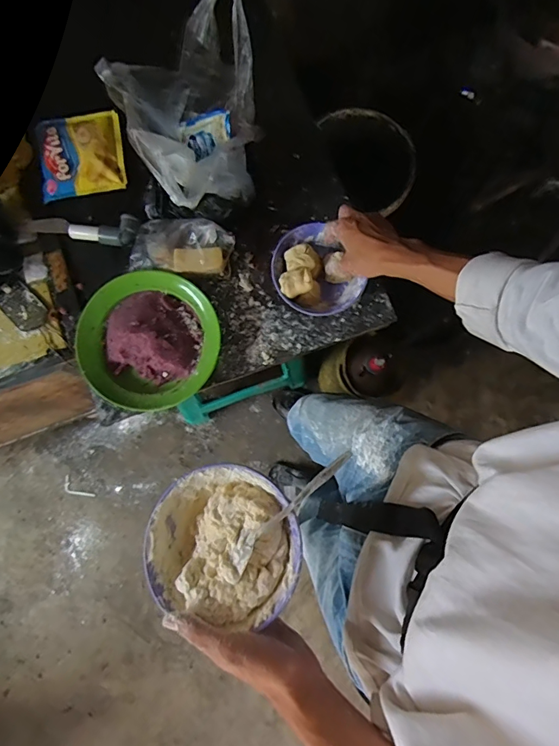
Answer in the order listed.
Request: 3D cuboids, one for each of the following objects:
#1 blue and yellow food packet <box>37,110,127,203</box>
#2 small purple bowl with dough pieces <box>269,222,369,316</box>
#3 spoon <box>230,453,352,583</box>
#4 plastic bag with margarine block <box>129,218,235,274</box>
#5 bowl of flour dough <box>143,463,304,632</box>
[{"bbox_3d":[-0.328,-0.359,0.721,0.136,0.026,0.126,-9,80,-3],"label":"blue and yellow food packet"},{"bbox_3d":[0.055,-0.157,0.686,0.128,0.068,0.142,-27,82,-6],"label":"small purple bowl with dough pieces"},{"bbox_3d":[0.003,0.122,0.388,0.024,0.033,0.150,42,82,6],"label":"spoon"},{"bbox_3d":[-0.154,-0.197,0.685,0.157,0.039,0.087,7,80,0],"label":"plastic bag with margarine block"},{"bbox_3d":[-0.053,0.158,0.416,0.140,0.061,0.132,0,80,-1],"label":"bowl of flour dough"}]

